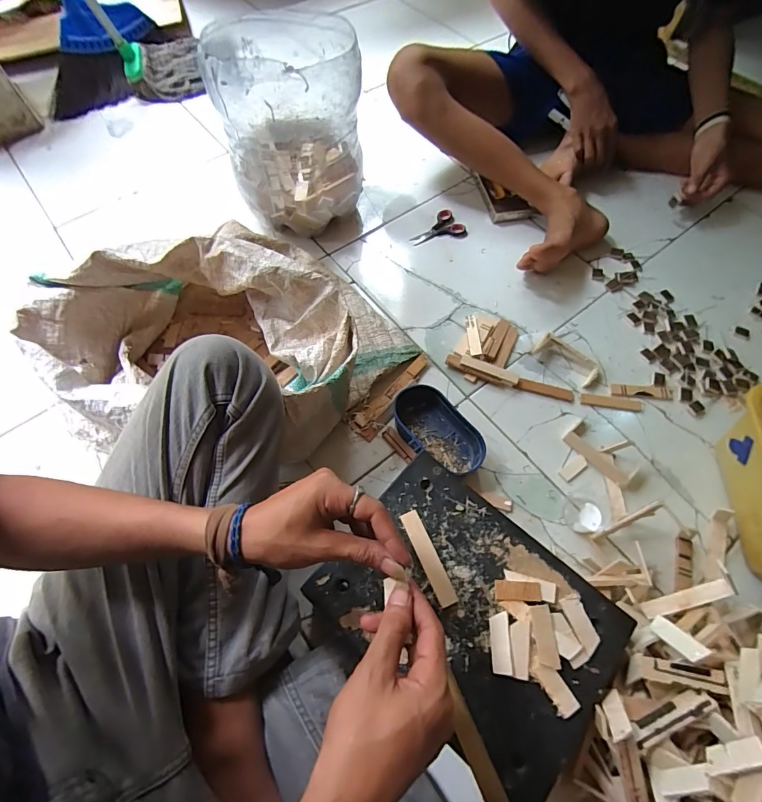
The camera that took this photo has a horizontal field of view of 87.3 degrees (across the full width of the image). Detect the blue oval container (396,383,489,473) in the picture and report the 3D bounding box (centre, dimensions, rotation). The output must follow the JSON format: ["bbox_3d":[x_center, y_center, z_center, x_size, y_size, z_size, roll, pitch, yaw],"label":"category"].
[{"bbox_3d":[0.085,0.049,0.614,0.096,0.051,0.150,-33,67,-13],"label":"blue oval container"}]

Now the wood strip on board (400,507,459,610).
[{"bbox_3d":[0.050,0.167,0.426,0.020,0.010,0.098,-22,67,-11],"label":"wood strip on board"}]

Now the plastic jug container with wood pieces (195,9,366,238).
[{"bbox_3d":[-0.162,-0.513,0.743,0.235,0.267,0.309,-9,65,-5],"label":"plastic jug container with wood pieces"}]

